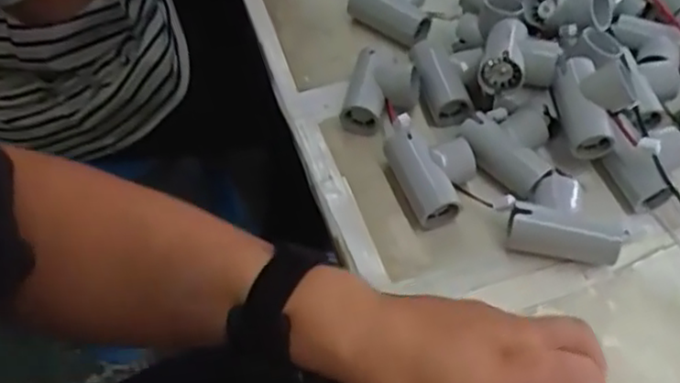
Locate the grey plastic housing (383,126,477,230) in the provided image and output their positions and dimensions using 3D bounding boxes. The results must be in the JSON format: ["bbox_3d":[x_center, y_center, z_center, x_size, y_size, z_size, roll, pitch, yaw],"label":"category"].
[{"bbox_3d":[0.074,-0.012,0.521,0.061,0.041,0.069,-17,55,-13],"label":"grey plastic housing"}]

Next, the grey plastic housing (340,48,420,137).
[{"bbox_3d":[0.035,-0.083,0.573,0.060,0.045,0.073,9,53,6],"label":"grey plastic housing"}]

